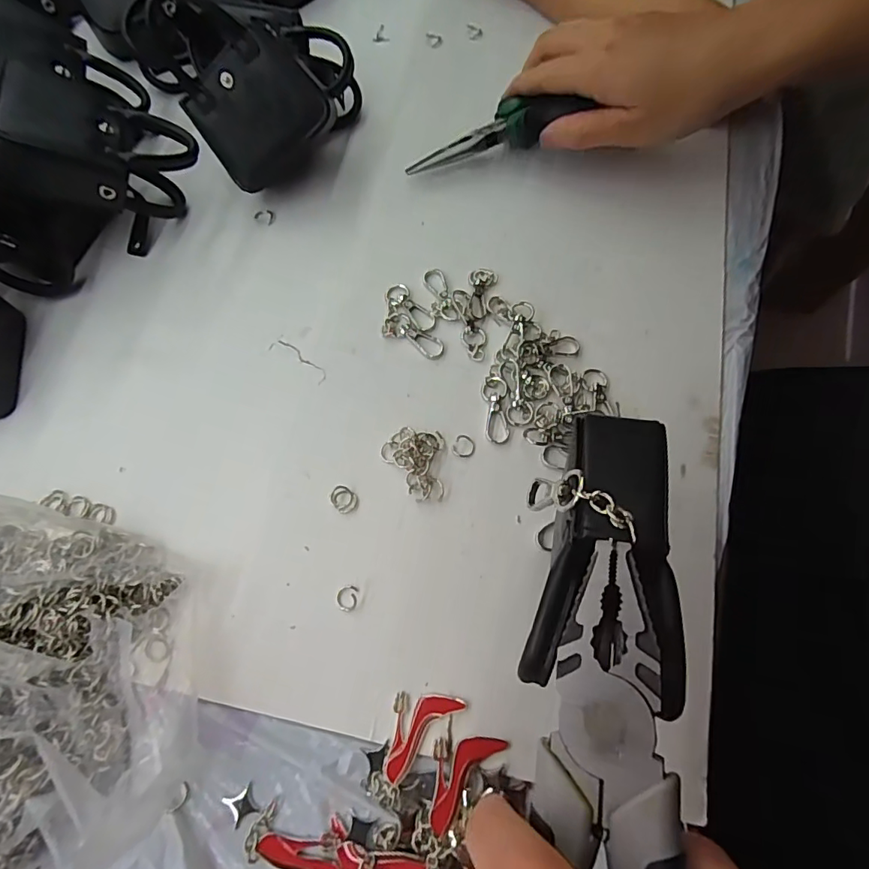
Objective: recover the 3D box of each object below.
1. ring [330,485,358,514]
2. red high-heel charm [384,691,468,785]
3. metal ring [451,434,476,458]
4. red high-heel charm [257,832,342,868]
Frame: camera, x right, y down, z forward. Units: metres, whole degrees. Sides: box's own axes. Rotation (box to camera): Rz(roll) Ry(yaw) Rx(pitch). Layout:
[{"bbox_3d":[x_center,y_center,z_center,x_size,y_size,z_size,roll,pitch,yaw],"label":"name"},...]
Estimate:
[{"bbox_3d":[-0.050,0.035,0.274,0.013,0.004,0.015,-41,75,-12],"label":"ring"},{"bbox_3d":[-0.010,0.137,0.238,0.046,0.005,0.026,-43,75,-13],"label":"red high-heel charm"},{"bbox_3d":[0.017,0.007,0.283,0.013,0.004,0.013,0,82,2],"label":"metal ring"},{"bbox_3d":[-0.056,0.190,0.221,0.045,0.004,0.018,32,74,11],"label":"red high-heel charm"}]

